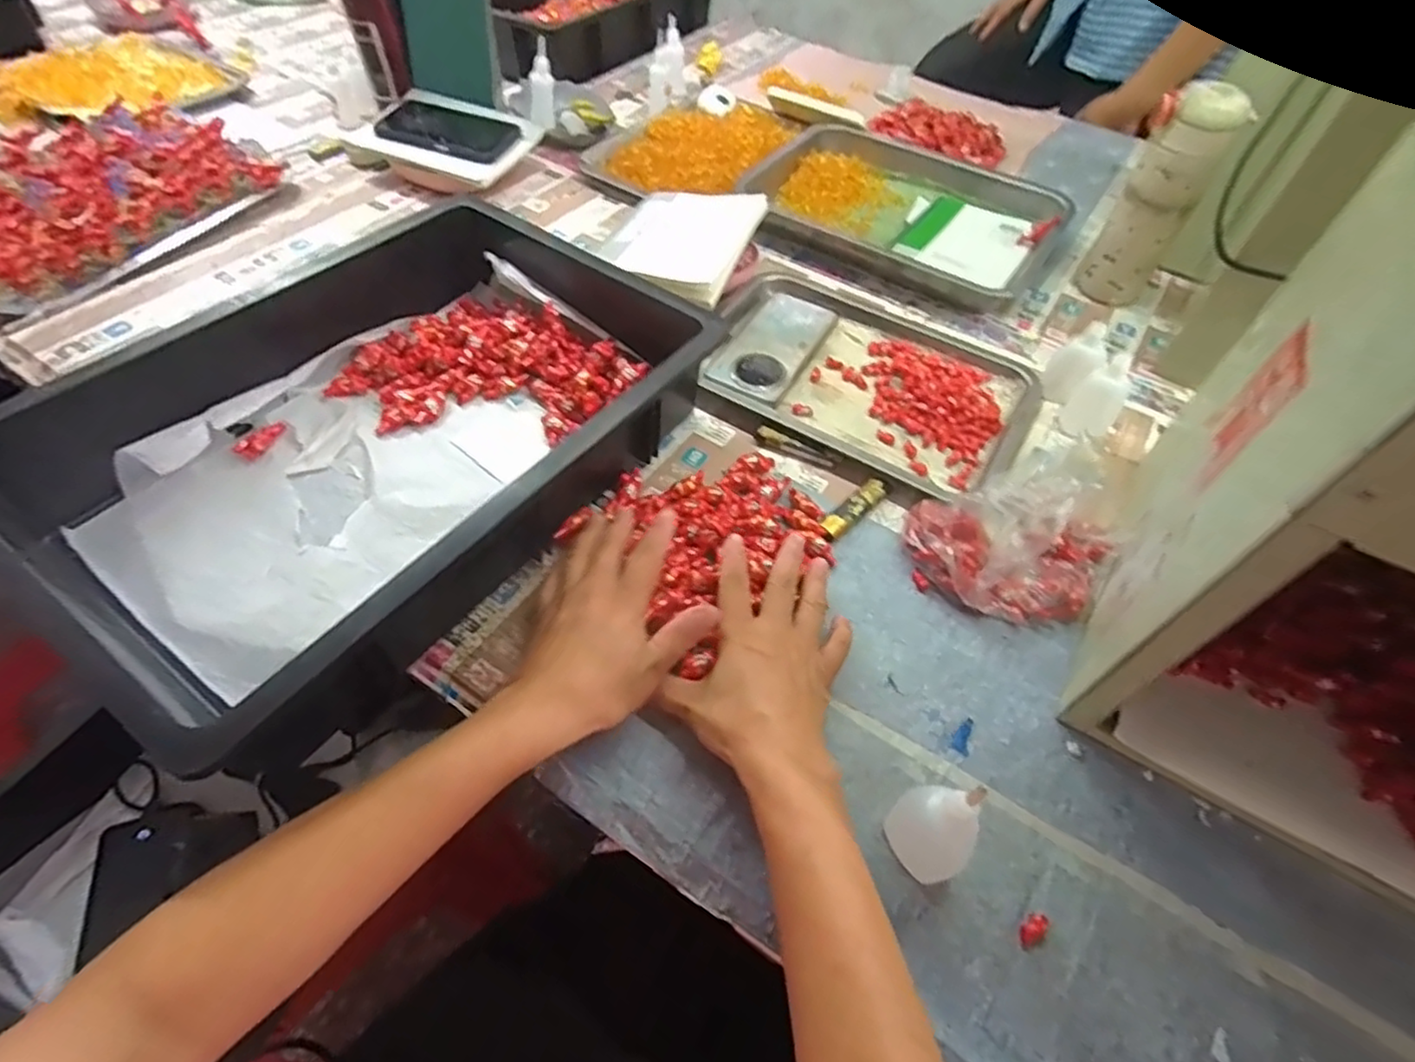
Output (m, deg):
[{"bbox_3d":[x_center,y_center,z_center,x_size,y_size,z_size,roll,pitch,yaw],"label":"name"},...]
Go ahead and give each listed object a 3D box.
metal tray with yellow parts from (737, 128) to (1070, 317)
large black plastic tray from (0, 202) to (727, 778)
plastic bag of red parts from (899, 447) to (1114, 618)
[{"bbox_3d":[0.236,-0.388,0.805,0.340,0.044,0.241,28,56,16],"label":"metal tray with yellow parts"},{"bbox_3d":[-0.231,-0.081,0.502,0.308,0.094,0.440,32,58,18],"label":"large black plastic tray"},{"bbox_3d":[0.228,-0.005,0.485,0.128,0.088,0.133,-36,64,-26],"label":"plastic bag of red parts"}]

